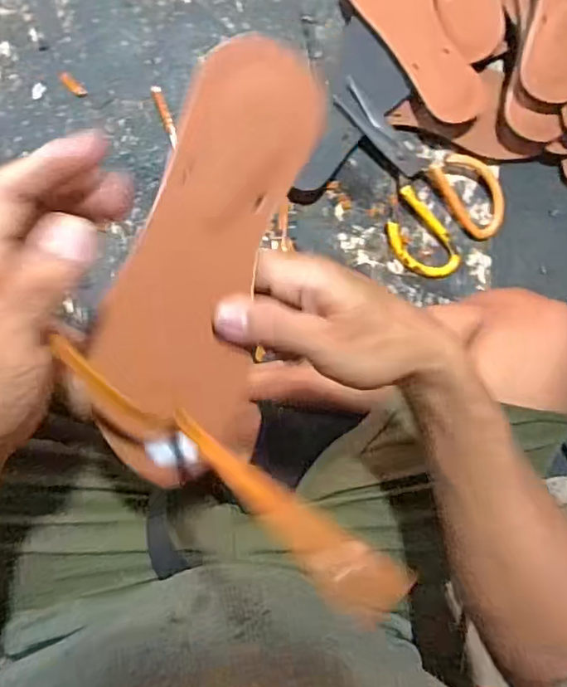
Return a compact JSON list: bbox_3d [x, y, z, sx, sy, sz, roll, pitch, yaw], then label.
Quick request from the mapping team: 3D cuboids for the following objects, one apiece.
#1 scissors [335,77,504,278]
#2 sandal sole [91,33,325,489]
[{"bbox_3d":[0.136,-0.181,0.631,0.130,0.026,0.218,-44,96,-2],"label":"scissors"},{"bbox_3d":[-0.045,-0.034,0.318,0.092,0.012,0.239,7,108,-19],"label":"sandal sole"}]

